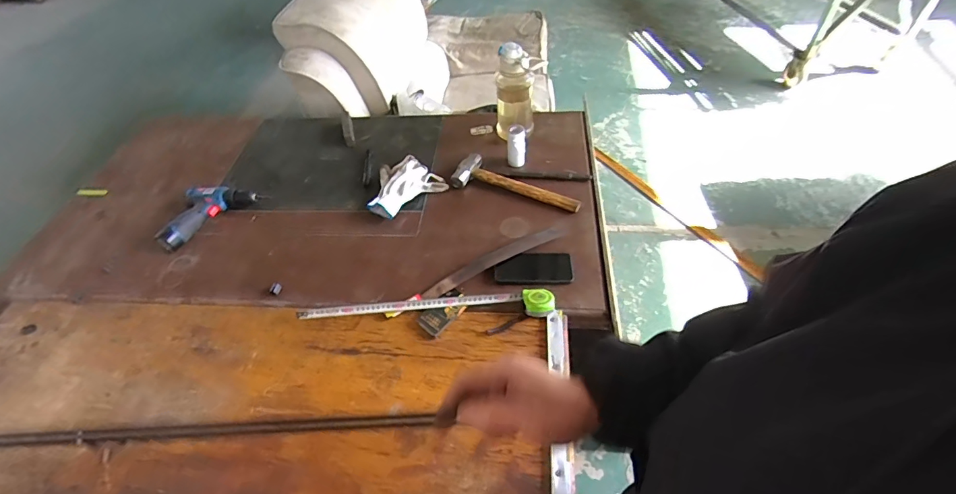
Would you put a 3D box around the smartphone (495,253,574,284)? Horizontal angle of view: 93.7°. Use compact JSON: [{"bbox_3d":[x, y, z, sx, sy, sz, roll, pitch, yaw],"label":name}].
[{"bbox_3d":[0.115,0.044,0.921,0.153,0.015,0.073,-1,49,4],"label":"smartphone"}]

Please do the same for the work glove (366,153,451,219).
[{"bbox_3d":[-0.193,-0.149,1.099,0.184,0.051,0.149,-35,55,-22],"label":"work glove"}]

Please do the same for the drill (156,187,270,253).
[{"bbox_3d":[-0.660,-0.094,1.096,0.241,0.047,0.132,-36,55,-24],"label":"drill"}]

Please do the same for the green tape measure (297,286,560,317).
[{"bbox_3d":[-0.101,0.111,0.873,0.496,0.040,0.059,-2,49,4],"label":"green tape measure"}]

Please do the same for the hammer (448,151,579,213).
[{"bbox_3d":[0.092,-0.150,1.075,0.309,0.032,0.089,19,53,20],"label":"hammer"}]

